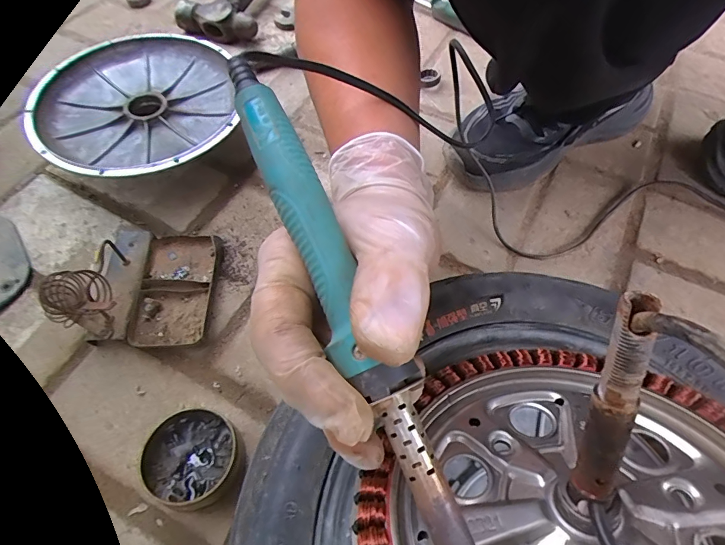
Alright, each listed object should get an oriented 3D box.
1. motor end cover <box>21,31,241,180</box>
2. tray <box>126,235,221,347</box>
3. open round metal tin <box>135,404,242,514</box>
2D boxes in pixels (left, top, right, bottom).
[{"bbox_3d":[-0.238,-0.173,0.439,0.197,0.034,0.199,-13,60,-8],"label":"motor end cover"},{"bbox_3d":[-0.168,0.015,0.384,0.063,0.017,0.107,-1,60,-1],"label":"tray"},{"bbox_3d":[-0.124,0.135,0.309,0.066,0.029,0.069,0,60,0],"label":"open round metal tin"}]

